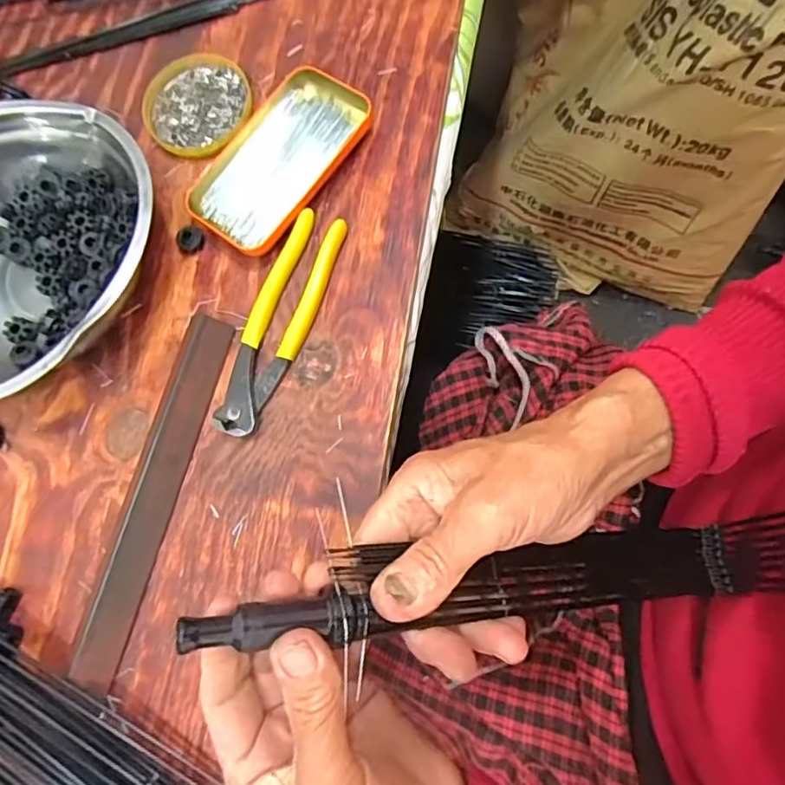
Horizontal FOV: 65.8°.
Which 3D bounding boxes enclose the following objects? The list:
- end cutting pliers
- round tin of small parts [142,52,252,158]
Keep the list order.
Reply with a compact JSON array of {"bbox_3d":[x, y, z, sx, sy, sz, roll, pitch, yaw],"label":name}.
[{"bbox_3d":[-0.077,-0.049,0.412,0.040,0.011,0.161,18,79,11],"label":"end cutting pliers"},{"bbox_3d":[-0.151,-0.220,0.470,0.083,0.019,0.078,-5,75,6],"label":"round tin of small parts"}]

